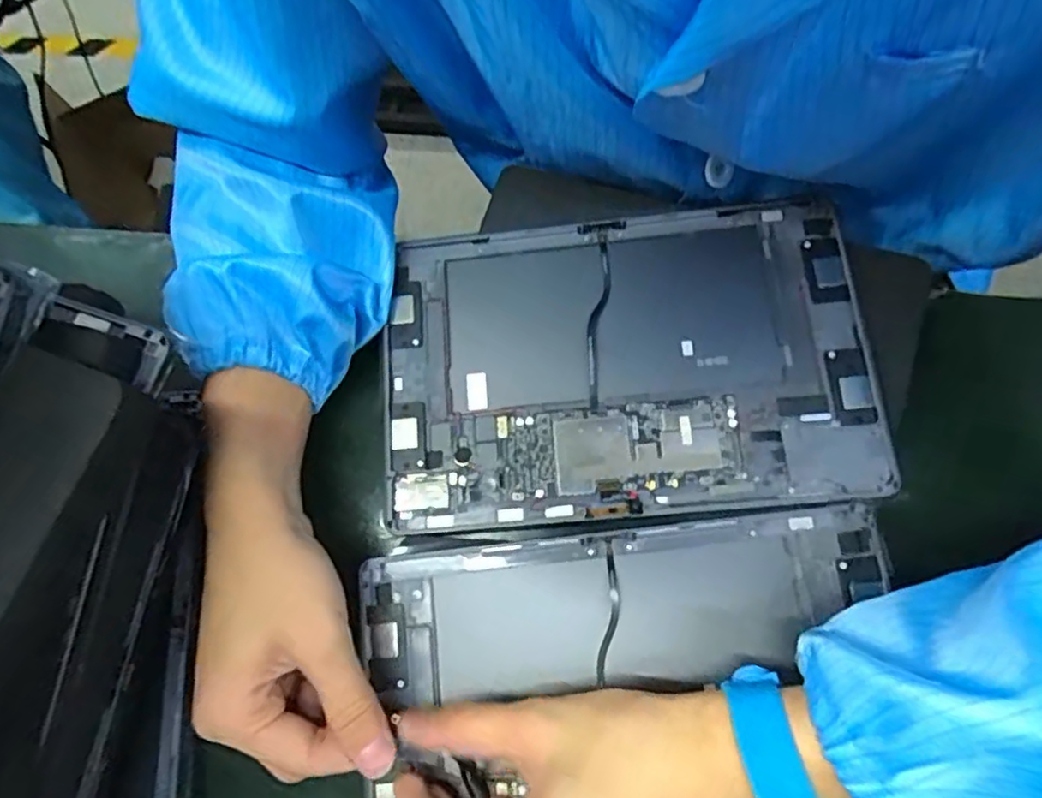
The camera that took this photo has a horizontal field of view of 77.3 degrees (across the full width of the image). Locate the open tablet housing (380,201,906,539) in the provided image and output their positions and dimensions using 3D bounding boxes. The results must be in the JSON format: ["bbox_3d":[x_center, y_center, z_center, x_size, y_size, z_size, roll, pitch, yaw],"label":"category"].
[{"bbox_3d":[0.052,-0.020,0.352,0.249,0.008,0.163,-5,73,5],"label":"open tablet housing"}]

